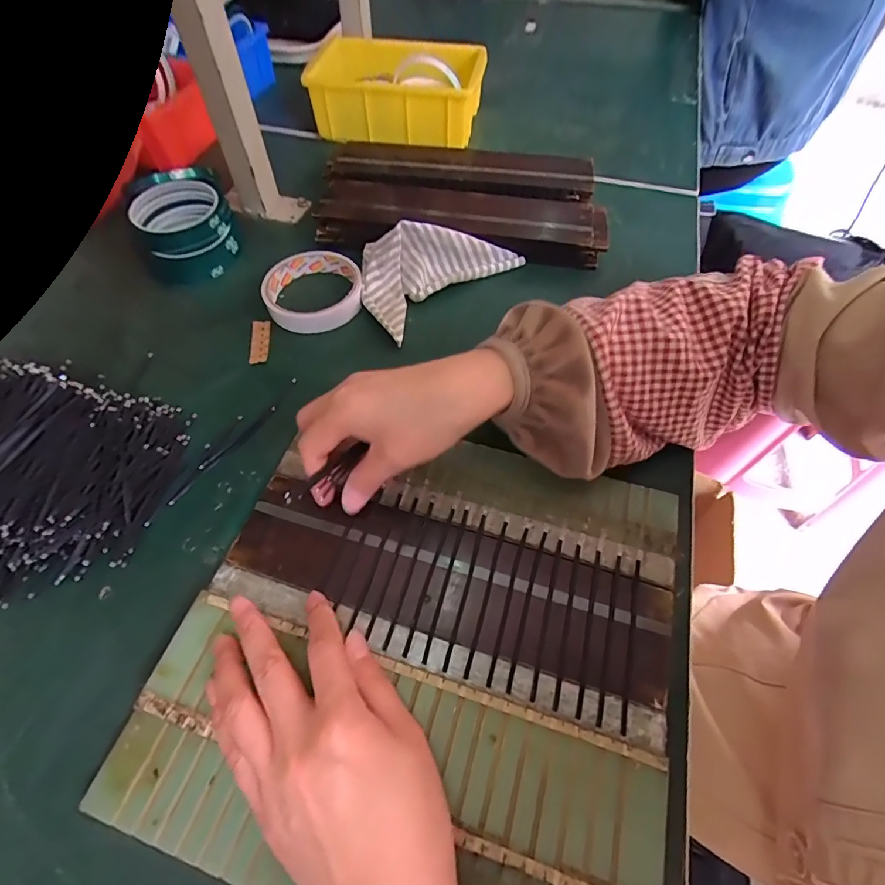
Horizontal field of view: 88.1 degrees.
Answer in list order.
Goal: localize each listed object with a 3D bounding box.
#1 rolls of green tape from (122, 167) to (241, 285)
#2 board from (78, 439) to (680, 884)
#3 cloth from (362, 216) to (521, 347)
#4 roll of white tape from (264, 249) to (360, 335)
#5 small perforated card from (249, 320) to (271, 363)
[{"bbox_3d":[-0.253,-0.216,0.451,0.088,0.050,0.116,-22,60,-12],"label":"rolls of green tape"},{"bbox_3d":[-0.010,0.108,0.265,0.268,0.008,0.252,14,59,10],"label":"board"},{"bbox_3d":[-0.017,-0.170,0.423,0.155,0.043,0.106,-39,65,-21],"label":"cloth"},{"bbox_3d":[-0.117,-0.139,0.418,0.085,0.021,0.083,0,58,1],"label":"roll of white tape"},{"bbox_3d":[-0.159,-0.088,0.399,0.015,0.004,0.046,-4,63,-5],"label":"small perforated card"}]

